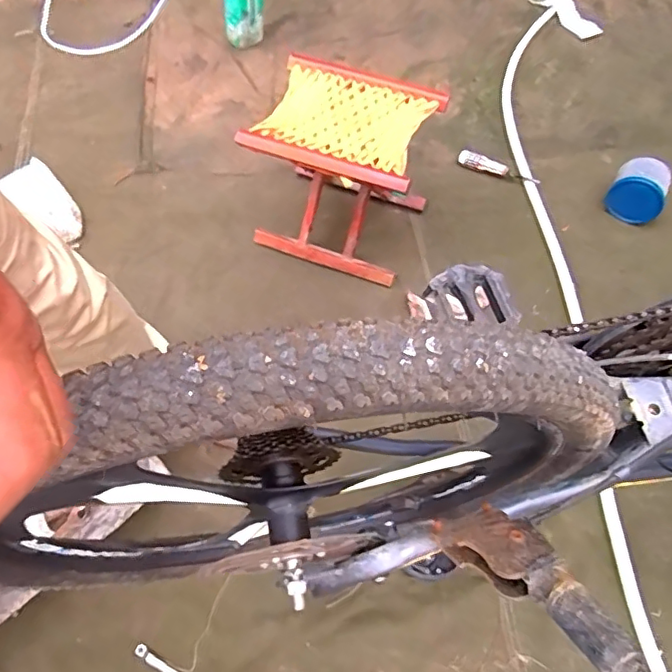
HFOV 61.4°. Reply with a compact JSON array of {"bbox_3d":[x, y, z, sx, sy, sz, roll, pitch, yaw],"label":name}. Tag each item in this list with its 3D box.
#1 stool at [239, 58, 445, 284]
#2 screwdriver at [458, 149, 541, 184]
[{"bbox_3d":[0.013,-0.325,1.157,0.315,0.304,0.261,22,65,12],"label":"stool"},{"bbox_3d":[0.383,-0.394,1.340,0.193,0.028,0.029,26,65,14],"label":"screwdriver"}]

